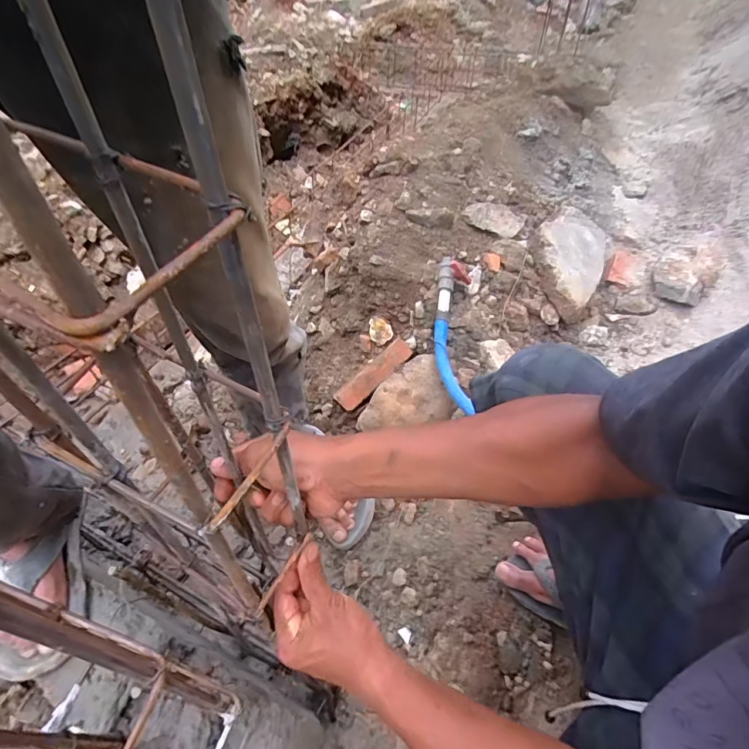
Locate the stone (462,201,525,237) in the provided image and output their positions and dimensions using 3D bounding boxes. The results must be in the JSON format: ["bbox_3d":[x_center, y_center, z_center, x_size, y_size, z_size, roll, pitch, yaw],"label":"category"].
[{"bbox_3d":[0.277,-0.365,1.054,0.142,0.053,0.042,12,49,-11],"label":"stone"}]

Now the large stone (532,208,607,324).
[{"bbox_3d":[0.461,-0.282,1.107,0.195,0.095,0.317,40,61,-3],"label":"large stone"}]

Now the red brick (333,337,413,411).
[{"bbox_3d":[0.000,0.000,0.944,0.184,0.035,0.047,-42,57,-2],"label":"red brick"}]

